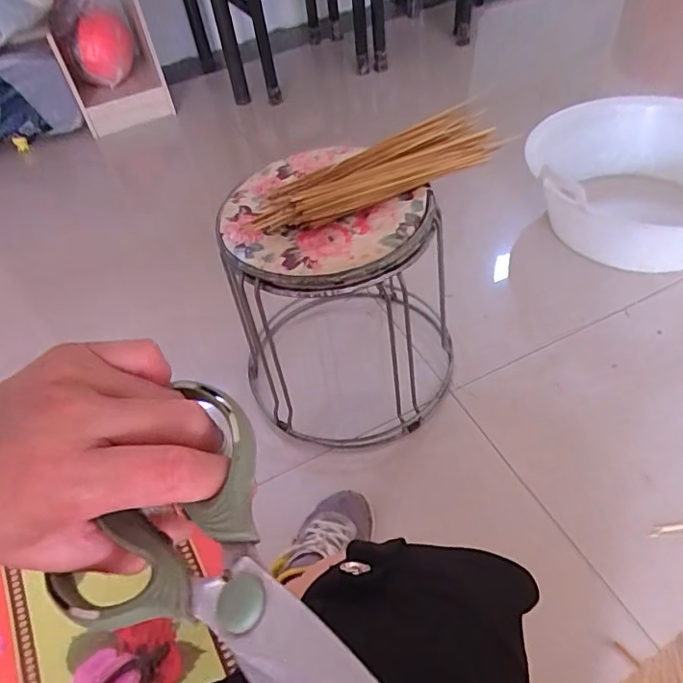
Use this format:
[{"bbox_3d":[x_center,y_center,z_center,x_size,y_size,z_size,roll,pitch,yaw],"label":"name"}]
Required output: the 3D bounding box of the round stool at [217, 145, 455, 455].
[{"bbox_3d":[0.012,-0.051,0.824,0.308,0.357,0.273,6,49,13],"label":"round stool"}]

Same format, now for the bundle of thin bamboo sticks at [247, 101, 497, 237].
[{"bbox_3d":[0.052,-0.237,0.744,0.373,0.032,0.121,-24,49,-14],"label":"bundle of thin bamboo sticks"}]

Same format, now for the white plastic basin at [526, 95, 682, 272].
[{"bbox_3d":[0.667,-0.330,1.129,0.512,0.175,0.401,3,49,11],"label":"white plastic basin"}]

